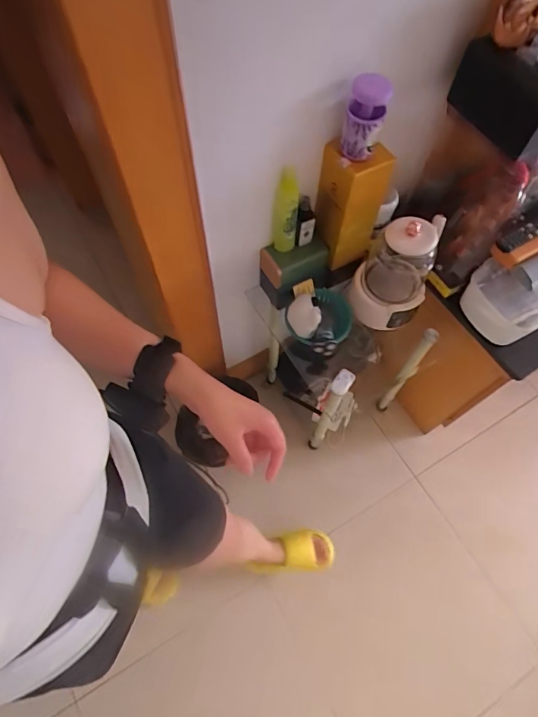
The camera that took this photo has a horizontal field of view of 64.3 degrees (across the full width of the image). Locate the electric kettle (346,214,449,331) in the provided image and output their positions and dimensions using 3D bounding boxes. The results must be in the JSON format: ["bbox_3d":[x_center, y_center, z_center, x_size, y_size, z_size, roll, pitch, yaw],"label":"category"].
[{"bbox_3d":[0.293,-0.204,0.978,0.162,0.237,0.178,13,66,4],"label":"electric kettle"}]

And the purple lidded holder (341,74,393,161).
[{"bbox_3d":[0.172,-0.429,0.770,0.064,0.136,0.071,17,66,6],"label":"purple lidded holder"}]

